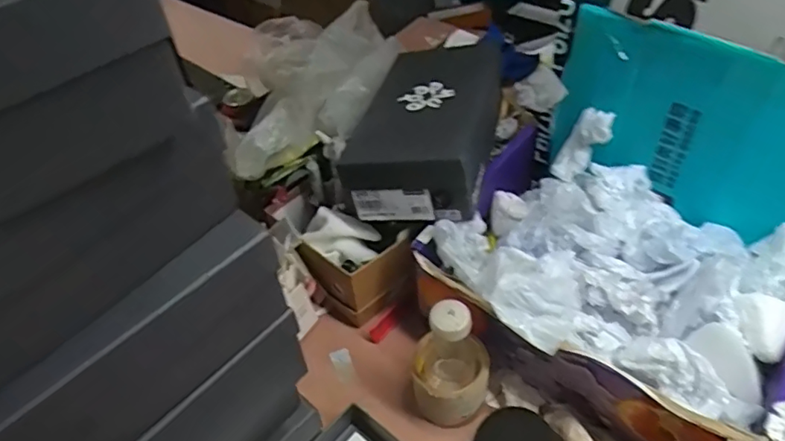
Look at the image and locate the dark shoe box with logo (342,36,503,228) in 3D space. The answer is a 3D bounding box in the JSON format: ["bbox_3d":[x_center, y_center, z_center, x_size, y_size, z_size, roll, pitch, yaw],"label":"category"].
[{"bbox_3d":[0.049,-0.137,0.776,0.169,0.096,0.287,9,47,14],"label":"dark shoe box with logo"}]

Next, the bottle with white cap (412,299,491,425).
[{"bbox_3d":[0.064,0.157,0.633,0.087,0.178,0.072,0,46,6],"label":"bottle with white cap"}]

